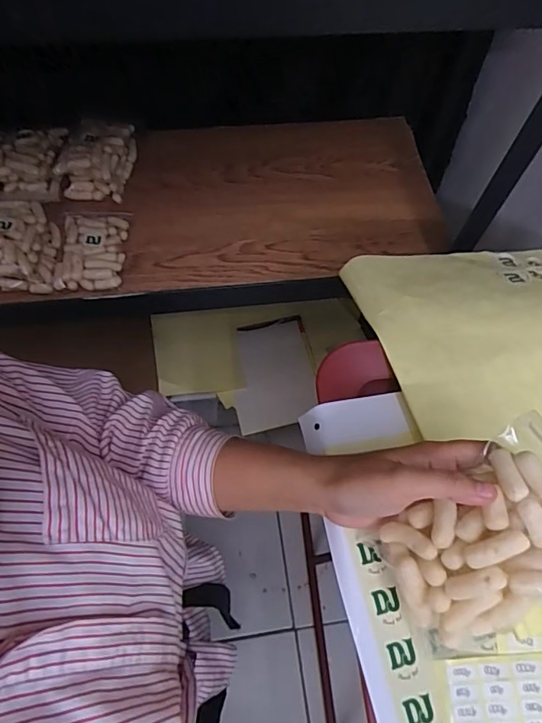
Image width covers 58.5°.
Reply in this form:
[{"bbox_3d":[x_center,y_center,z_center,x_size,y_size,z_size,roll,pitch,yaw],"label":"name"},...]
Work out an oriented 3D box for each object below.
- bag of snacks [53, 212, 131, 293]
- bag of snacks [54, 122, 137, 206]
[{"bbox_3d":[-0.229,-0.144,0.620,0.082,0.025,0.118,-1,63,-3],"label":"bag of snacks"},{"bbox_3d":[-0.244,-0.282,0.668,0.093,0.063,0.109,6,63,0],"label":"bag of snacks"}]

